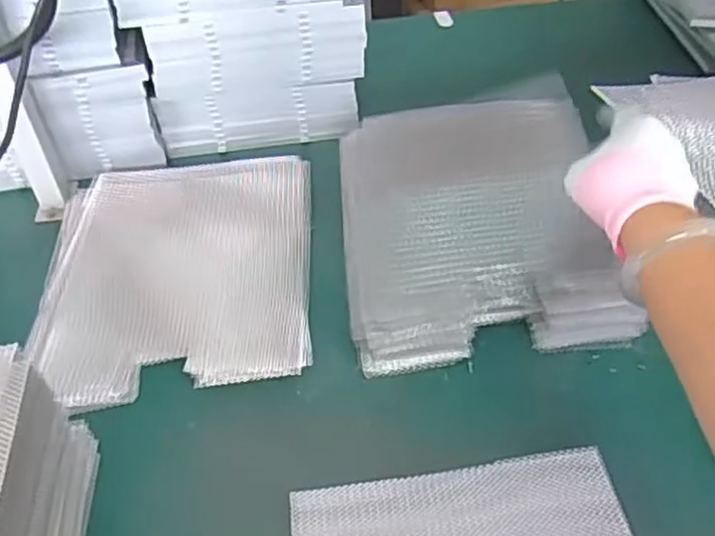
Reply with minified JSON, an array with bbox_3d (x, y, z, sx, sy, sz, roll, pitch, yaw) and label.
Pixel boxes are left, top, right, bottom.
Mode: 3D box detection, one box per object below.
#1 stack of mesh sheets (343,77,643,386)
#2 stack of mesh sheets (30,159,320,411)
[{"bbox_3d":[0.112,-0.062,0.721,0.262,0.063,0.360,-9,48,10],"label":"stack of mesh sheets"},{"bbox_3d":[-0.192,-0.010,0.730,0.277,0.034,0.339,-5,44,-1],"label":"stack of mesh sheets"}]

